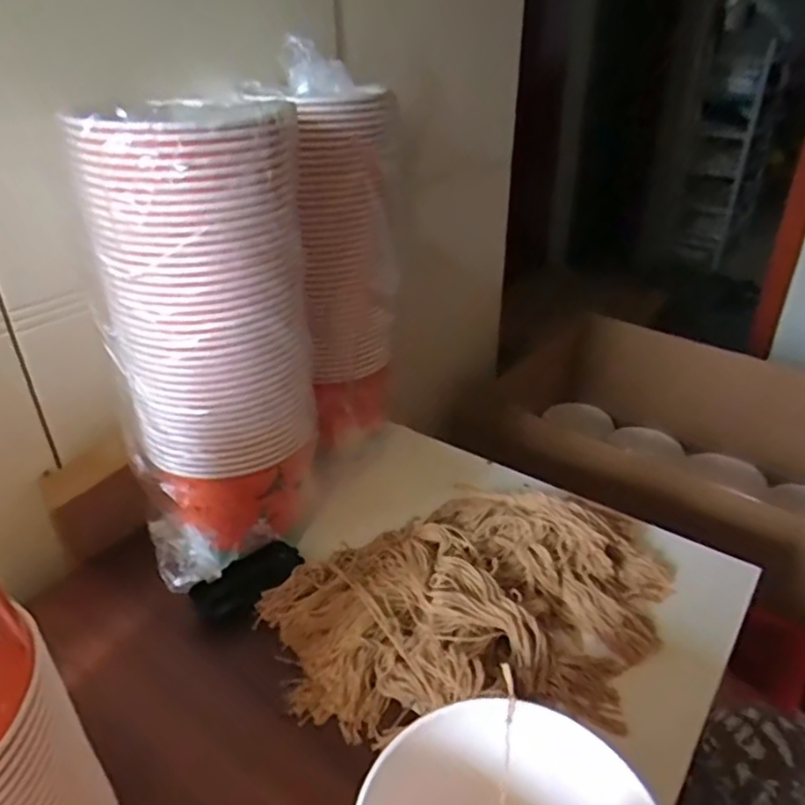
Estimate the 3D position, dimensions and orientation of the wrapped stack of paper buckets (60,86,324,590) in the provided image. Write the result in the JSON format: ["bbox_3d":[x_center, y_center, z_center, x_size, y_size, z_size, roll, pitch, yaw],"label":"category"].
[{"bbox_3d":[-0.167,-0.033,0.576,0.157,0.425,0.142,12,32,20],"label":"wrapped stack of paper buckets"}]

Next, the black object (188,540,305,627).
[{"bbox_3d":[-0.151,0.172,0.621,0.103,0.024,0.050,-24,38,-34],"label":"black object"}]

